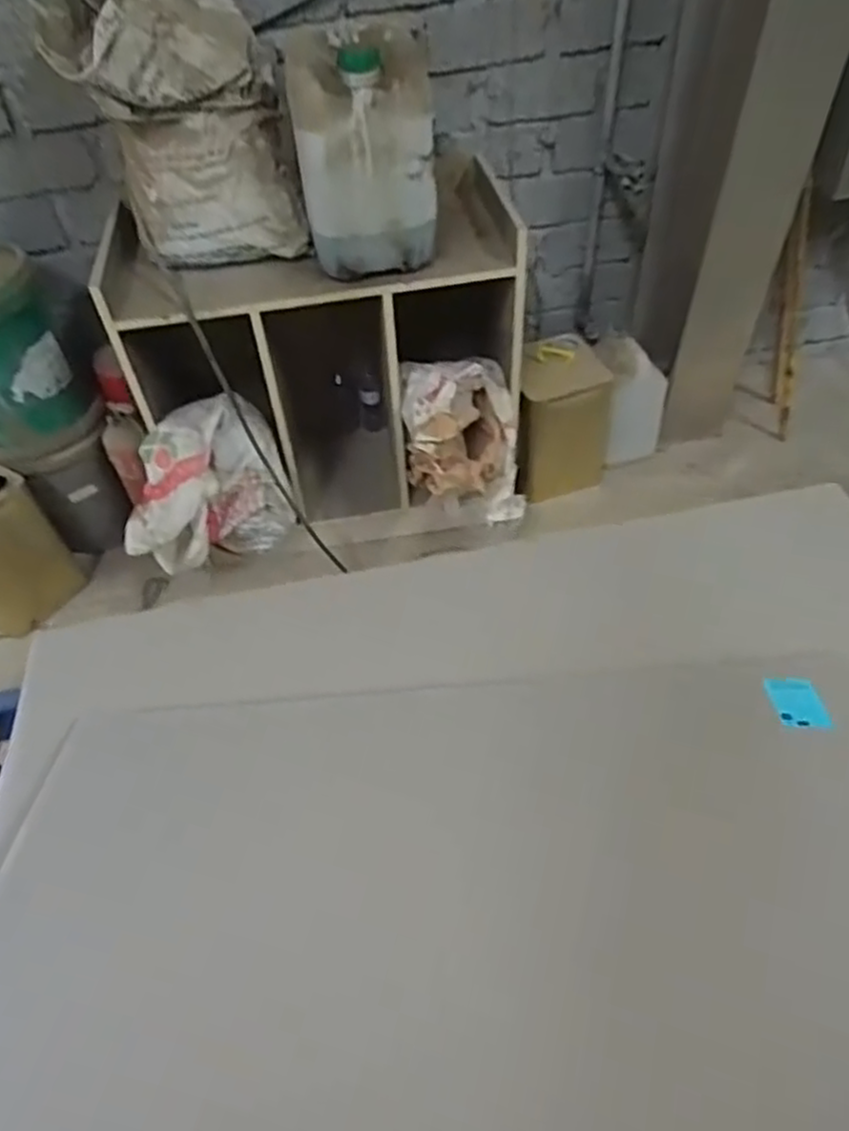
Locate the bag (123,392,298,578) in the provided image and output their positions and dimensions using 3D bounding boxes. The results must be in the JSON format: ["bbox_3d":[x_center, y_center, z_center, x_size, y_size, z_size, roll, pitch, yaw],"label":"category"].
[{"bbox_3d":[-0.517,-0.160,1.710,0.383,0.369,0.200,-26,51,-17],"label":"bag"}]

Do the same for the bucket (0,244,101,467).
[{"bbox_3d":[-0.958,-0.477,1.658,0.299,0.396,0.269,-29,52,-20],"label":"bucket"}]

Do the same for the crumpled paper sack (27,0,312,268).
[{"bbox_3d":[-0.449,-0.828,1.365,0.376,0.470,0.283,-15,48,-8],"label":"crumpled paper sack"}]

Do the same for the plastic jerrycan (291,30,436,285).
[{"bbox_3d":[-0.112,-0.771,1.401,0.240,0.386,0.256,-10,48,-3],"label":"plastic jerrycan"}]

